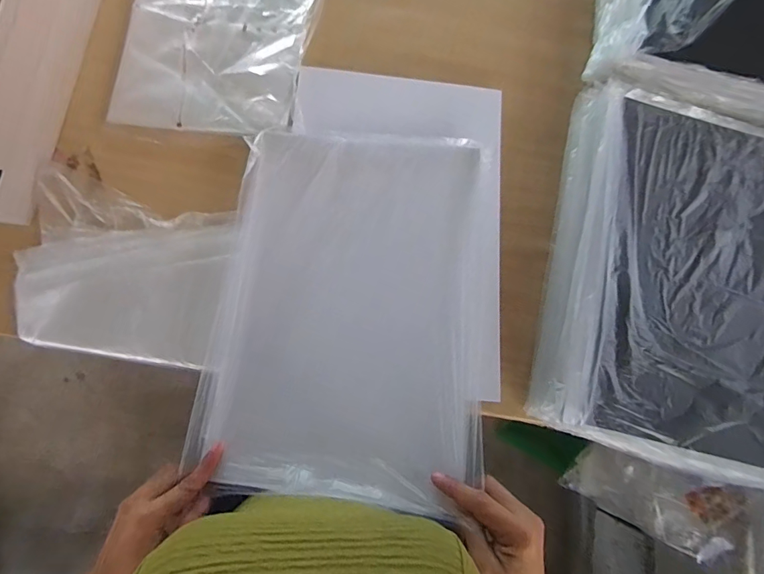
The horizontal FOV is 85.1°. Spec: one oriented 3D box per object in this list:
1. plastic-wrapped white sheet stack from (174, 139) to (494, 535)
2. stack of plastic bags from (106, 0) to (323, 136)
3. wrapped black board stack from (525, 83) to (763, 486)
[{"bbox_3d":[-0.030,0.013,0.431,0.268,0.023,0.373,5,75,7],"label":"plastic-wrapped white sheet stack"},{"bbox_3d":[-0.192,-0.345,0.500,0.231,0.049,0.338,7,77,-3],"label":"stack of plastic bags"},{"bbox_3d":[0.355,-0.011,0.439,0.339,0.051,0.396,15,77,-1],"label":"wrapped black board stack"}]

